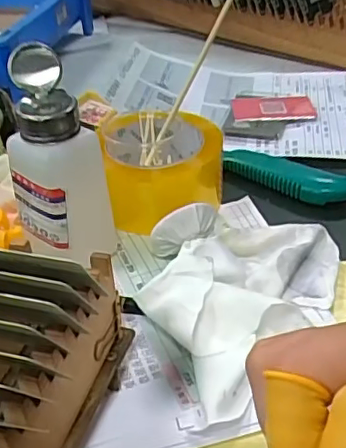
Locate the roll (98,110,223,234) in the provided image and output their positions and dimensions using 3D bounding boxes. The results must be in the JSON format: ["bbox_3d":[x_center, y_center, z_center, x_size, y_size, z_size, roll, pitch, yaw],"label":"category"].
[{"bbox_3d":[-0.009,-0.042,0.469,0.095,0.072,0.098,1,35,-1],"label":"roll"}]

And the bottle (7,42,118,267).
[{"bbox_3d":[-0.078,-0.039,0.397,0.063,0.144,0.067,-9,35,-8],"label":"bottle"}]

